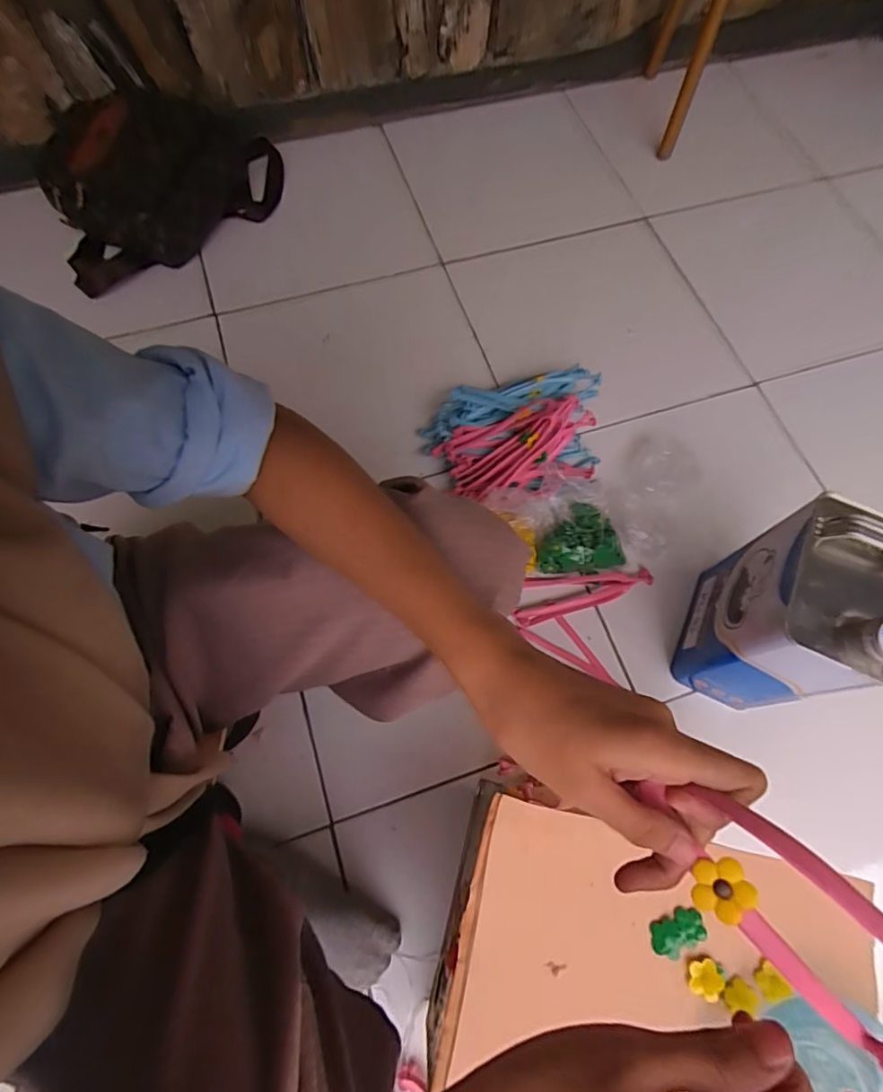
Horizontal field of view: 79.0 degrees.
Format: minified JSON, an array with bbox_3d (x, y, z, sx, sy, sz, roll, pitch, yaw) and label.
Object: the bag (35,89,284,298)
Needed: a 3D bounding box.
[{"bbox_3d":[-0.462,-0.624,0.908,0.385,0.136,0.268,-22,71,-10],"label":"bag"}]

